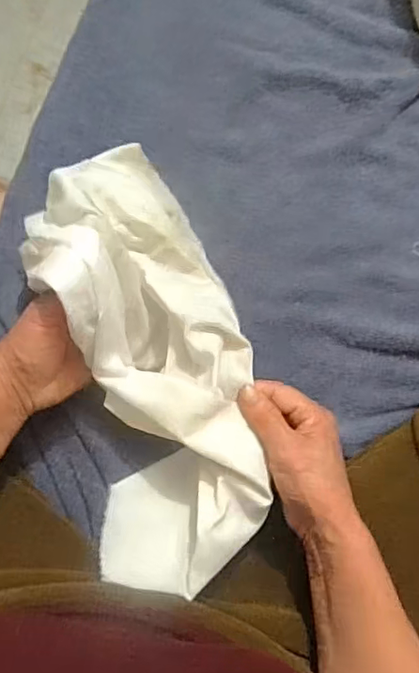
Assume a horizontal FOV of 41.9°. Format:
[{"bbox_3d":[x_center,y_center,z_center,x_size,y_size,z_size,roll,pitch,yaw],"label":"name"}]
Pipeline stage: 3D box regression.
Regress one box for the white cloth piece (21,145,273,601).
[{"bbox_3d":[-0.040,0.009,0.424,0.127,0.122,0.348,-10,87,-8],"label":"white cloth piece"}]

